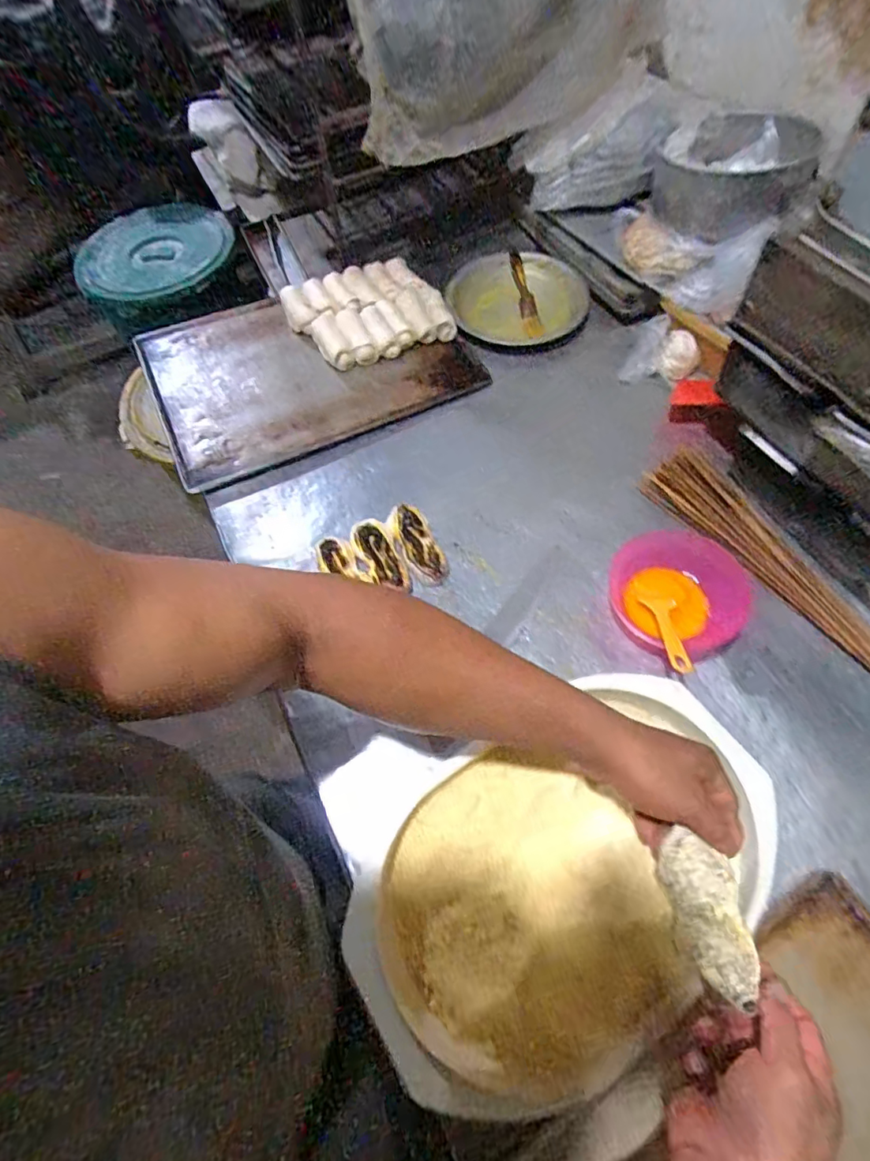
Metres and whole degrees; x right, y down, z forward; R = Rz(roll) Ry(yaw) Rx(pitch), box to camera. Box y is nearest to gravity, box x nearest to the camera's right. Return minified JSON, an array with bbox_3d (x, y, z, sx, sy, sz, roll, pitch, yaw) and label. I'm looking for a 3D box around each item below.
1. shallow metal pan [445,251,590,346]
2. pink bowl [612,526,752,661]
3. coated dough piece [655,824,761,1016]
[{"bbox_3d":[0.122,-0.439,0.839,0.207,0.039,0.200,-2,62,4],"label":"shallow metal pan"},{"bbox_3d":[0.264,0.012,0.592,0.134,0.042,0.143,-2,62,4],"label":"pink bowl"},{"bbox_3d":[0.199,0.240,0.387,0.046,0.037,0.100,-12,58,-2],"label":"coated dough piece"}]

